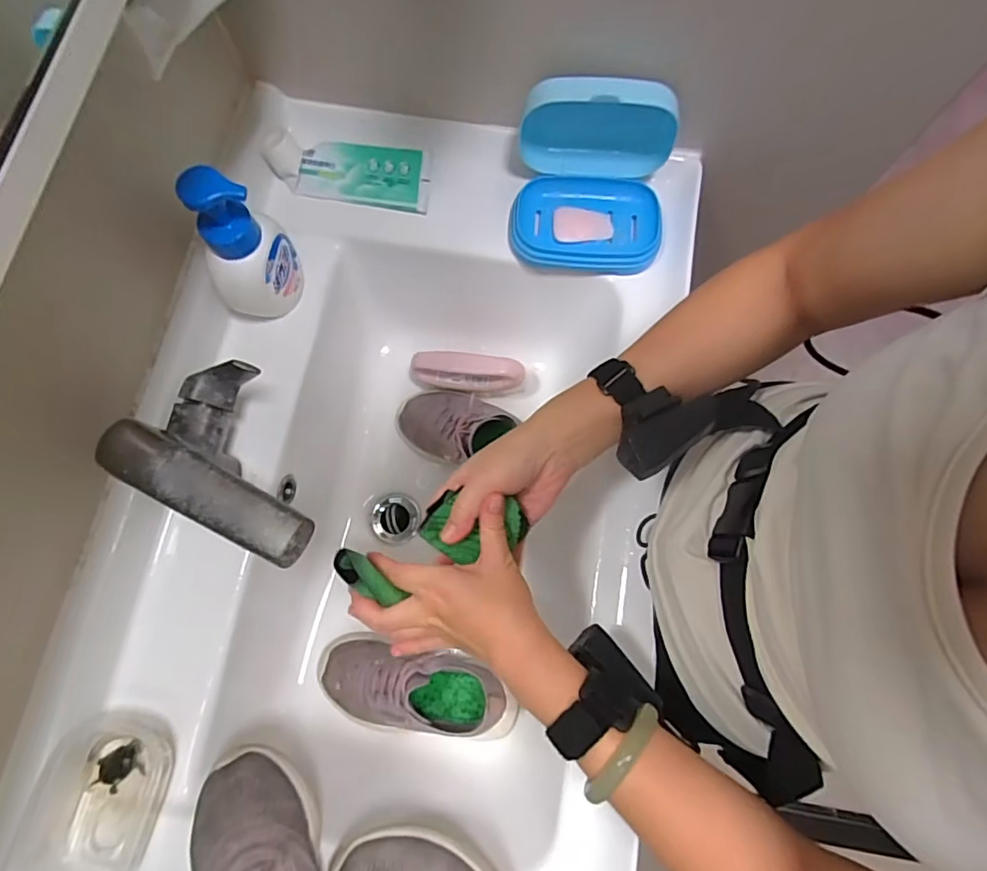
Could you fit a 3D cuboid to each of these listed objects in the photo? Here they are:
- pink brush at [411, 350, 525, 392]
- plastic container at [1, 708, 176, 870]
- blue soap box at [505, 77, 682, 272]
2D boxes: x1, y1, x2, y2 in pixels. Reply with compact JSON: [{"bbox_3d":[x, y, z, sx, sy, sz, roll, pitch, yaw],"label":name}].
[{"bbox_3d":[-0.029,-0.073,0.623,0.125,0.046,0.033,6,75,2],"label":"pink brush"},{"bbox_3d":[-0.313,0.293,0.422,0.087,0.057,0.136,8,75,3],"label":"plastic container"},{"bbox_3d":[0.095,-0.245,0.515,0.145,0.110,0.130,5,75,2],"label":"blue soap box"}]

